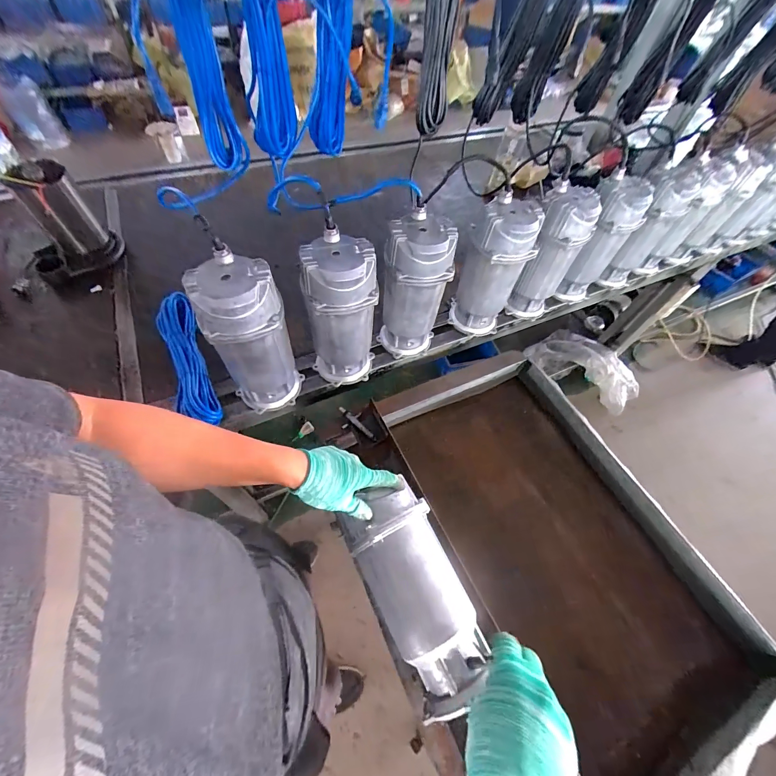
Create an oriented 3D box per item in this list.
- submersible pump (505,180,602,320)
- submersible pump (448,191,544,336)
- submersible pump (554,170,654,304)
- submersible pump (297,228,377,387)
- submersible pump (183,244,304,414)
[{"bbox_3d":[0.388,-0.314,0.826,0.119,0.289,0.118,27,59,12],"label":"submersible pump"},{"bbox_3d":[0.234,-0.258,0.782,0.134,0.296,0.113,22,58,9],"label":"submersible pump"},{"bbox_3d":[0.528,-0.360,0.866,0.121,0.295,0.111,31,60,14],"label":"submersible pump"},{"bbox_3d":[-0.090,-0.133,0.667,0.127,0.294,0.110,-3,57,-7],"label":"submersible pump"},{"bbox_3d":[-0.243,-0.080,0.614,0.121,0.300,0.112,-20,61,-17],"label":"submersible pump"}]

